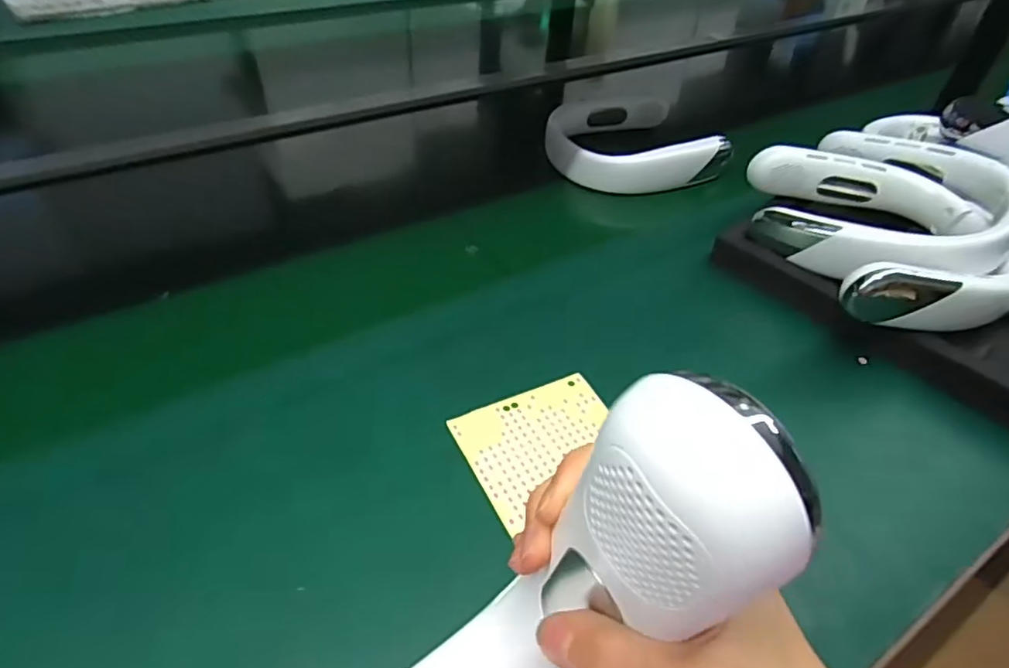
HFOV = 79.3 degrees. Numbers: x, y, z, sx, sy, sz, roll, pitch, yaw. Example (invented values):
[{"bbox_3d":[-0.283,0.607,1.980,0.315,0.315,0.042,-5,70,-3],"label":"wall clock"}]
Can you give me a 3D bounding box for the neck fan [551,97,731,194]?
[{"bbox_3d":[0.150,-0.244,0.766,0.193,0.048,0.183,3,44,-3],"label":"neck fan"}]

